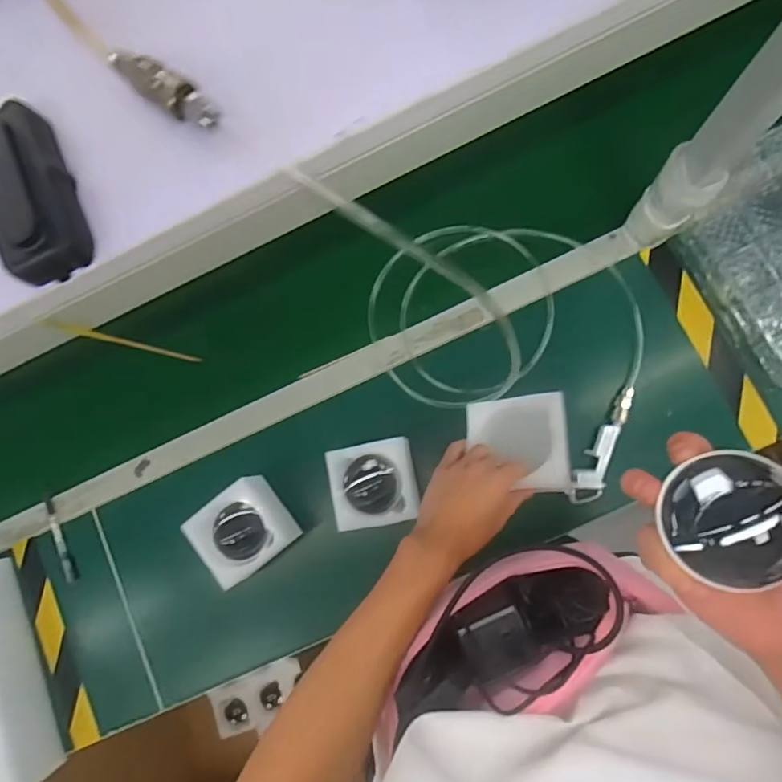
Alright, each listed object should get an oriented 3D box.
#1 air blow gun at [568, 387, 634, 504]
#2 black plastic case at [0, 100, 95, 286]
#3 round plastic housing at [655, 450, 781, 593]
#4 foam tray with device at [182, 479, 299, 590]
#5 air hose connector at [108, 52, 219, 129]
[{"bbox_3d":[0.279,0.072,0.688,0.039,0.017,0.164,20,86,8],"label":"air blow gun"},{"bbox_3d":[-0.216,-0.118,0.307,0.044,0.027,0.102,-25,81,3],"label":"black plastic case"},{"bbox_3d":[0.196,0.073,0.294,0.065,0.034,0.073,-9,83,5],"label":"round plastic housing"},{"bbox_3d":[-0.194,0.182,0.686,0.115,0.061,0.105,-39,81,1],"label":"foam tray with device"},{"bbox_3d":[-0.131,-0.176,0.302,0.069,0.016,0.020,37,89,9],"label":"air hose connector"}]

